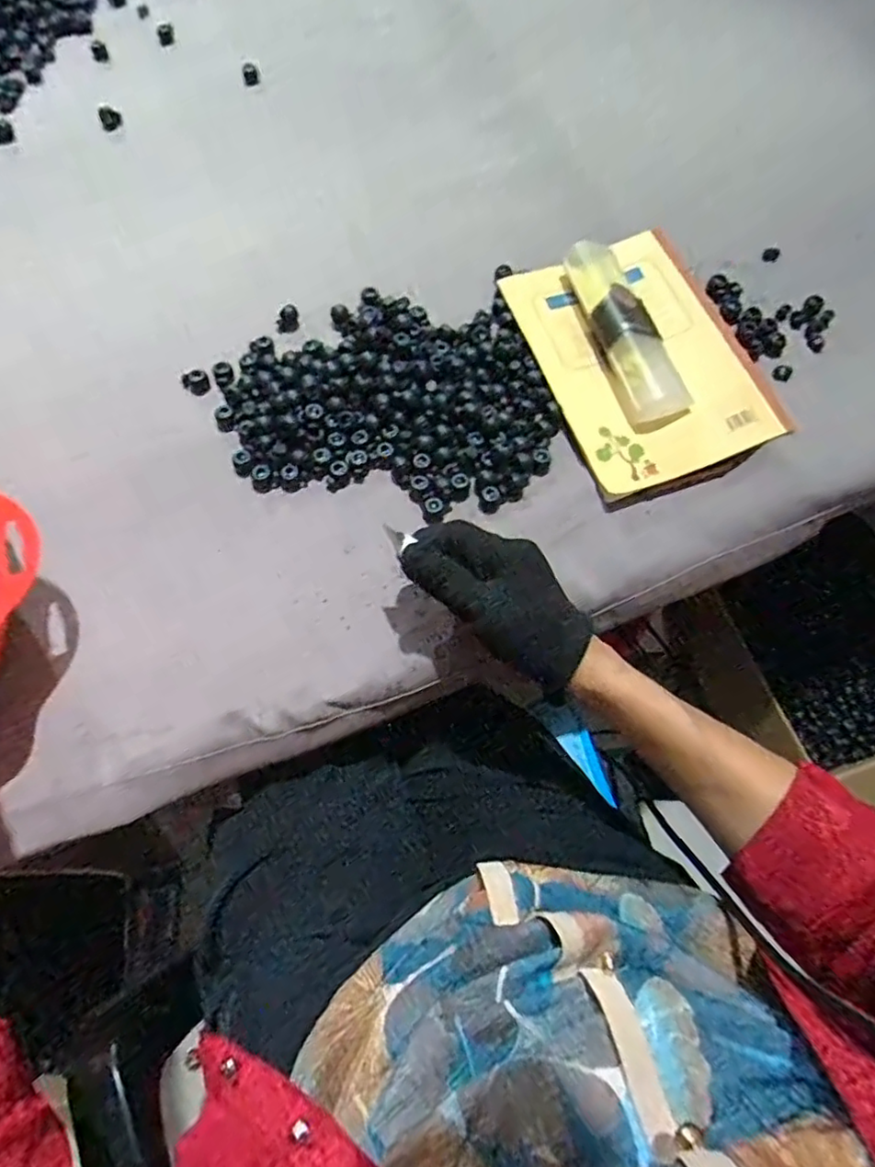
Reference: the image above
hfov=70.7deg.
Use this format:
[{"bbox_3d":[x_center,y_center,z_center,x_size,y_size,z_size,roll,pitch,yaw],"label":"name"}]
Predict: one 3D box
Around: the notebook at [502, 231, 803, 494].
[{"bbox_3d":[0.149,-0.171,0.458,0.139,0.021,0.201,-18,70,-9],"label":"notebook"}]

